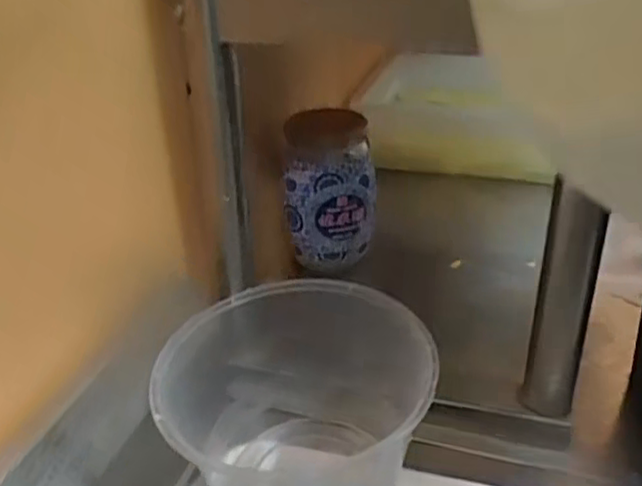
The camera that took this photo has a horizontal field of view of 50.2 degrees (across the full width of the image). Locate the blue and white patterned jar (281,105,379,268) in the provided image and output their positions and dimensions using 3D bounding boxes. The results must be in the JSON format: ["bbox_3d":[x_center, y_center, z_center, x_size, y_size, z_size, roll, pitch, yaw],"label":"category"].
[{"bbox_3d":[0.013,-0.057,0.744,0.103,0.153,0.103,-1,28,3],"label":"blue and white patterned jar"}]

